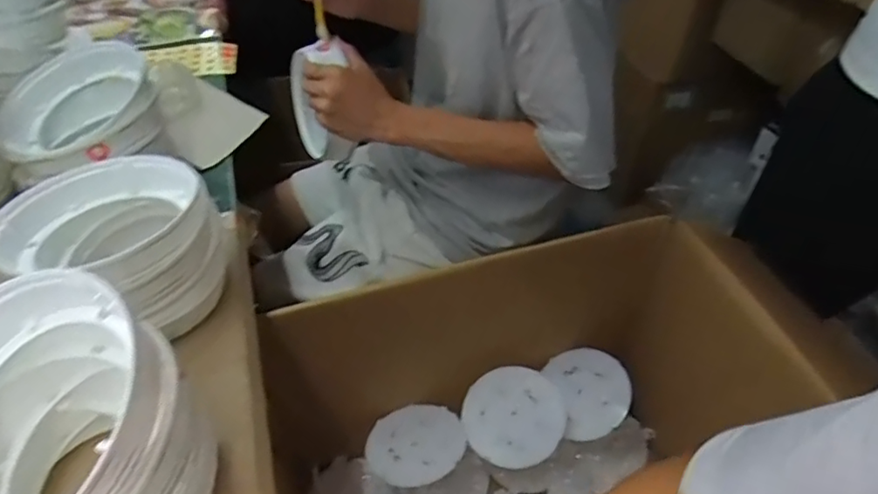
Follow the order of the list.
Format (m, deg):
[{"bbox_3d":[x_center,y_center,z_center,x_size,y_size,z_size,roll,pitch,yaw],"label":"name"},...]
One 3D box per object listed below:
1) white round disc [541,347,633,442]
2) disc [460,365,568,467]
[{"bbox_3d":[0.213,0.199,0.806,0.104,0.018,0.121,-22,58,7],"label":"white round disc"},{"bbox_3d":[0.098,0.222,0.760,0.127,0.014,0.126,-2,66,5],"label":"disc"}]

